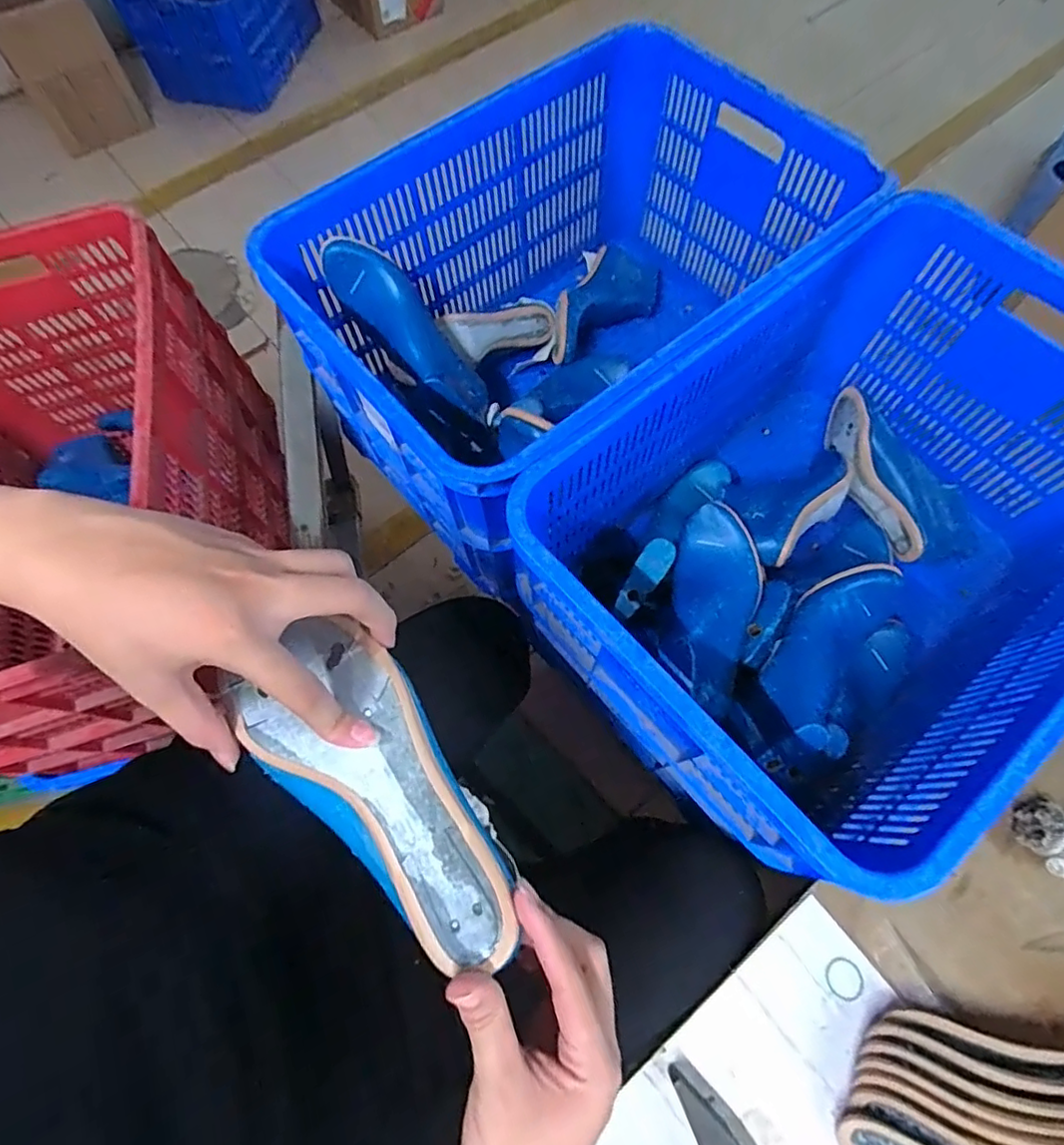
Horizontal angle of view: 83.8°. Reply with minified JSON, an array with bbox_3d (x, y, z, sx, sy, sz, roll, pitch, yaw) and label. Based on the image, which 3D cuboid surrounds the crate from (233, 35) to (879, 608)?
[{"bbox_3d":[0.055,-0.329,0.765,0.608,0.315,0.422,-38,73,-13],"label":"crate"}]

